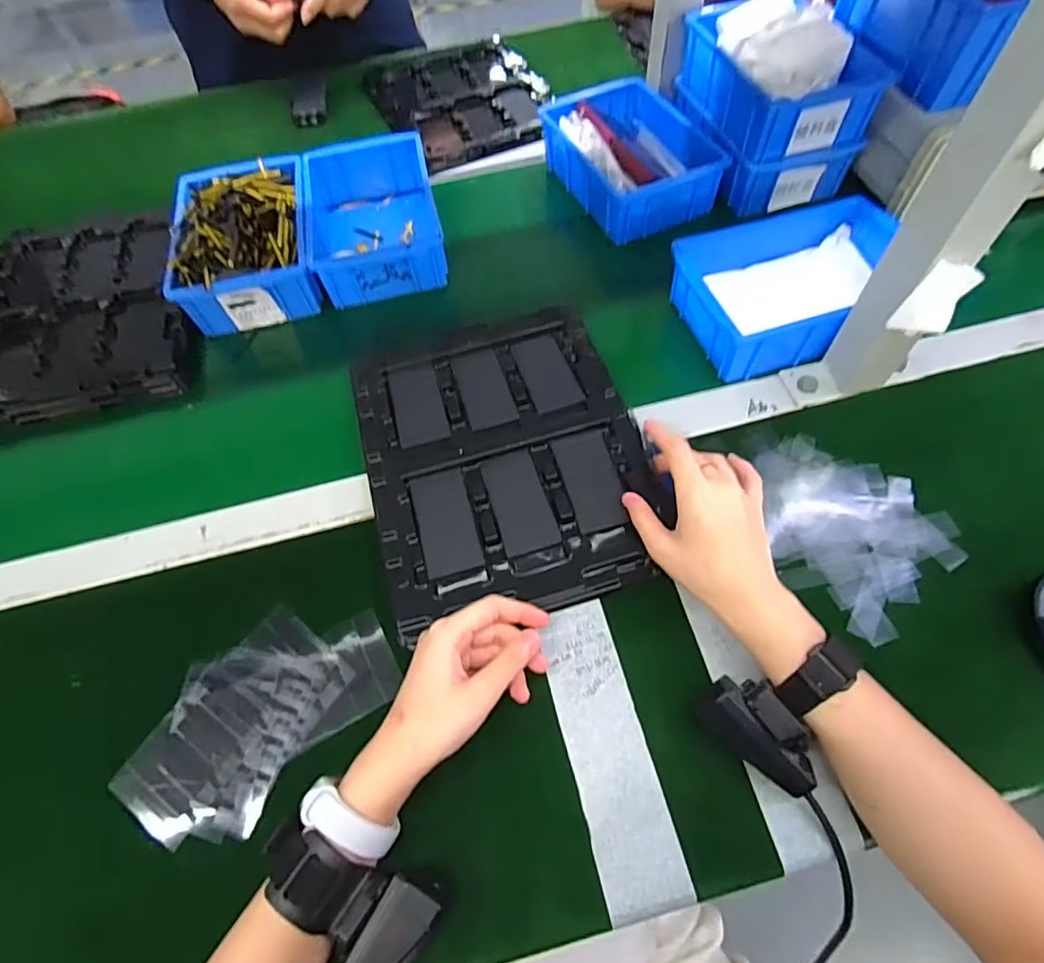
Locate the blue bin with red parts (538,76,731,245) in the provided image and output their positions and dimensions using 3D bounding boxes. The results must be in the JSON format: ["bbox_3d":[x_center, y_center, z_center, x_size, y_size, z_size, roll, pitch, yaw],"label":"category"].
[{"bbox_3d":[0.118,-0.373,0.646,0.136,0.061,0.200,-24,62,-10],"label":"blue bin with red parts"}]

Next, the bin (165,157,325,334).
[{"bbox_3d":[-0.291,-0.261,0.597,0.134,0.063,0.197,-14,60,-4],"label":"bin"}]

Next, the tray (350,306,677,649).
[{"bbox_3d":[-0.016,-0.027,0.465,0.218,0.014,0.269,-15,61,-5],"label":"tray"}]

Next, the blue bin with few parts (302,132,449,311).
[{"bbox_3d":[-0.163,-0.293,0.617,0.131,0.055,0.209,-12,60,-3],"label":"blue bin with few parts"}]

